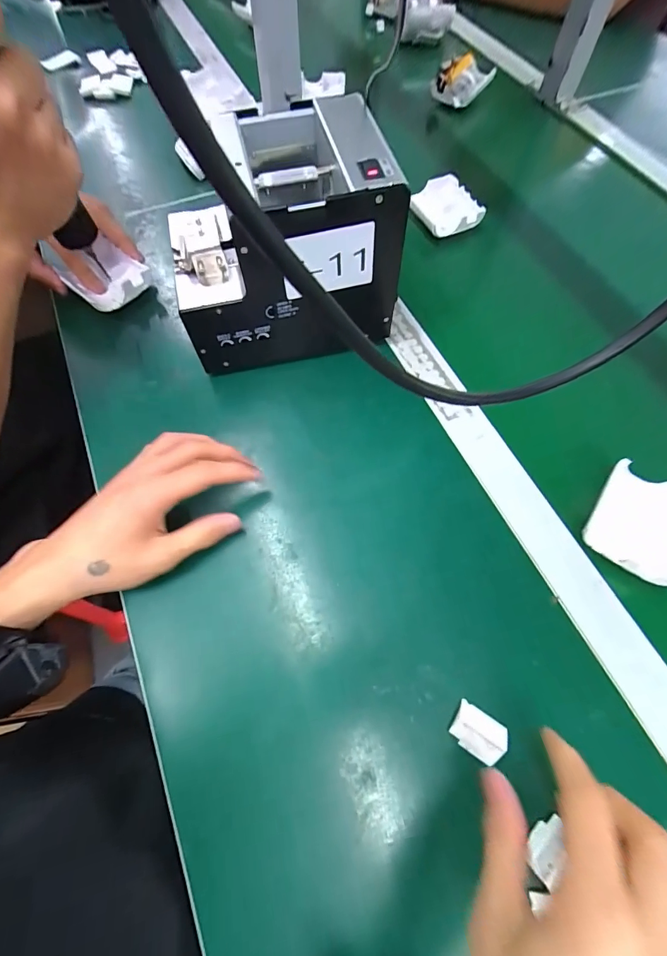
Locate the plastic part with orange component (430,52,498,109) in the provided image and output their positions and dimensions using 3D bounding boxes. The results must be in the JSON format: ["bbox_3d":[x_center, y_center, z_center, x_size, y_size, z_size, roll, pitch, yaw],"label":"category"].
[{"bbox_3d":[0.191,-0.587,0.591,0.057,0.035,0.104,36,71,16],"label":"plastic part with orange component"}]

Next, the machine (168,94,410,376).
[{"bbox_3d":[-0.045,-0.199,0.352,0.183,0.145,0.125,-11,66,-4],"label":"machine"}]

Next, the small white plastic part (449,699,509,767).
[{"bbox_3d":[0.095,0.167,0.262,0.033,0.012,0.026,30,69,14],"label":"small white plastic part"}]

